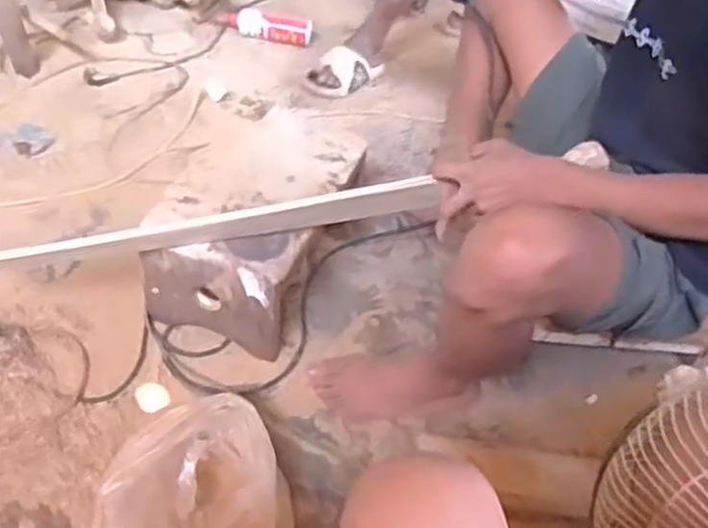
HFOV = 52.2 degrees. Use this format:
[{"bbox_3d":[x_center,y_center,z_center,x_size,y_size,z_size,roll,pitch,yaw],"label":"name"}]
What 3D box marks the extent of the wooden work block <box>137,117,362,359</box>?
[{"bbox_3d":[-0.156,-0.061,1.195,0.241,0.202,0.370,22,44,13],"label":"wooden work block"}]

